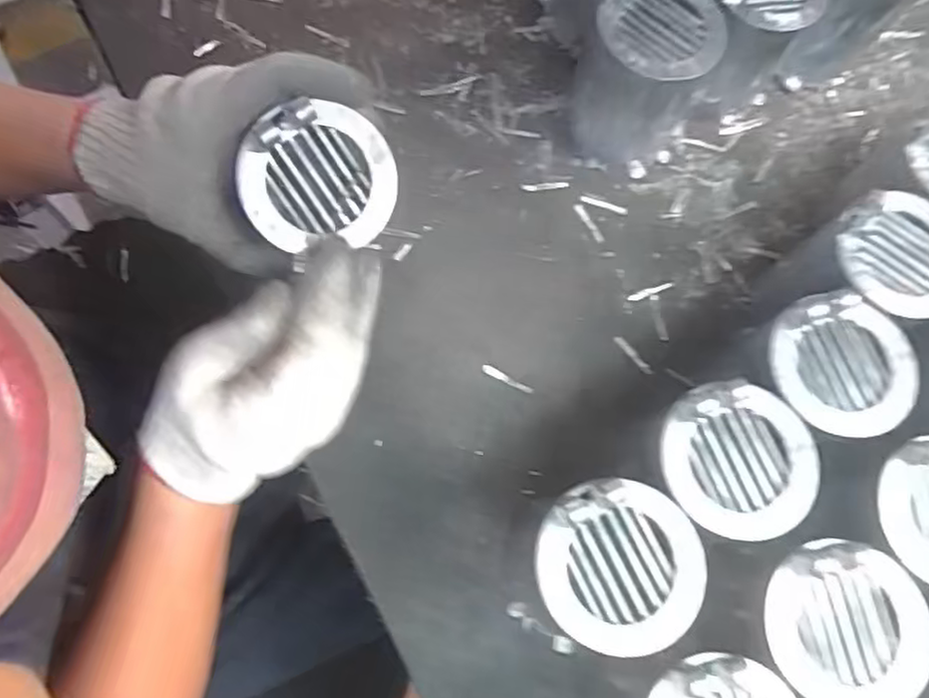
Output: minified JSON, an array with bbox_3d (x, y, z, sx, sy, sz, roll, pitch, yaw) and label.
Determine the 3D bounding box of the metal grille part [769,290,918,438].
[{"bbox_3d":[0.232,0.009,0.418,0.088,0.024,0.081,2,73,-6],"label":"metal grille part"}]

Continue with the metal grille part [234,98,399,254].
[{"bbox_3d":[-0.082,-0.096,0.387,0.082,0.020,0.078,-3,98,-19],"label":"metal grille part"}]

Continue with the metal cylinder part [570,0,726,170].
[{"bbox_3d":[0.132,-0.206,0.522,0.088,0.130,0.093,2,73,-6],"label":"metal cylinder part"}]

